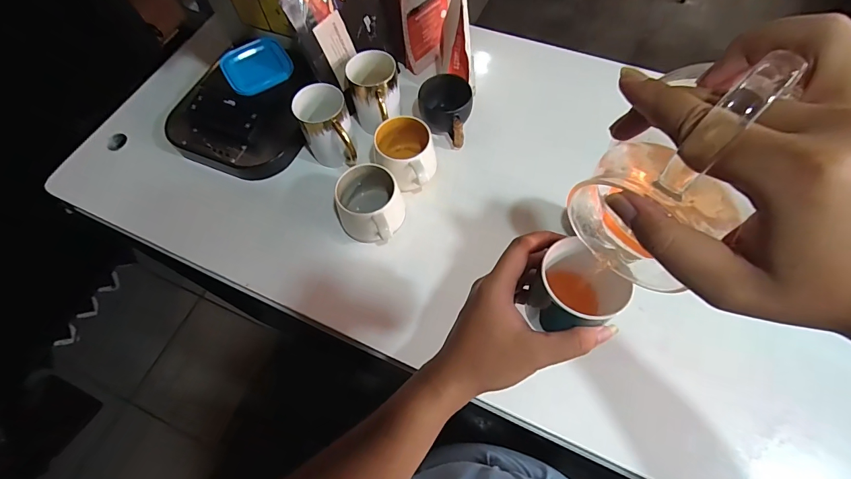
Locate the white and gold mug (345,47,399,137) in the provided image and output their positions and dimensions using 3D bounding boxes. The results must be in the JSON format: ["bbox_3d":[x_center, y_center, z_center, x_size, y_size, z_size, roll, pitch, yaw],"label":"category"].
[{"bbox_3d":[-0.072,-0.211,0.590,0.076,0.090,0.106,-13,64,-4],"label":"white and gold mug"}]

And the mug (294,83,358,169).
[{"bbox_3d":[-0.139,-0.158,0.575,0.075,0.093,0.094,-22,65,-8],"label":"mug"}]

